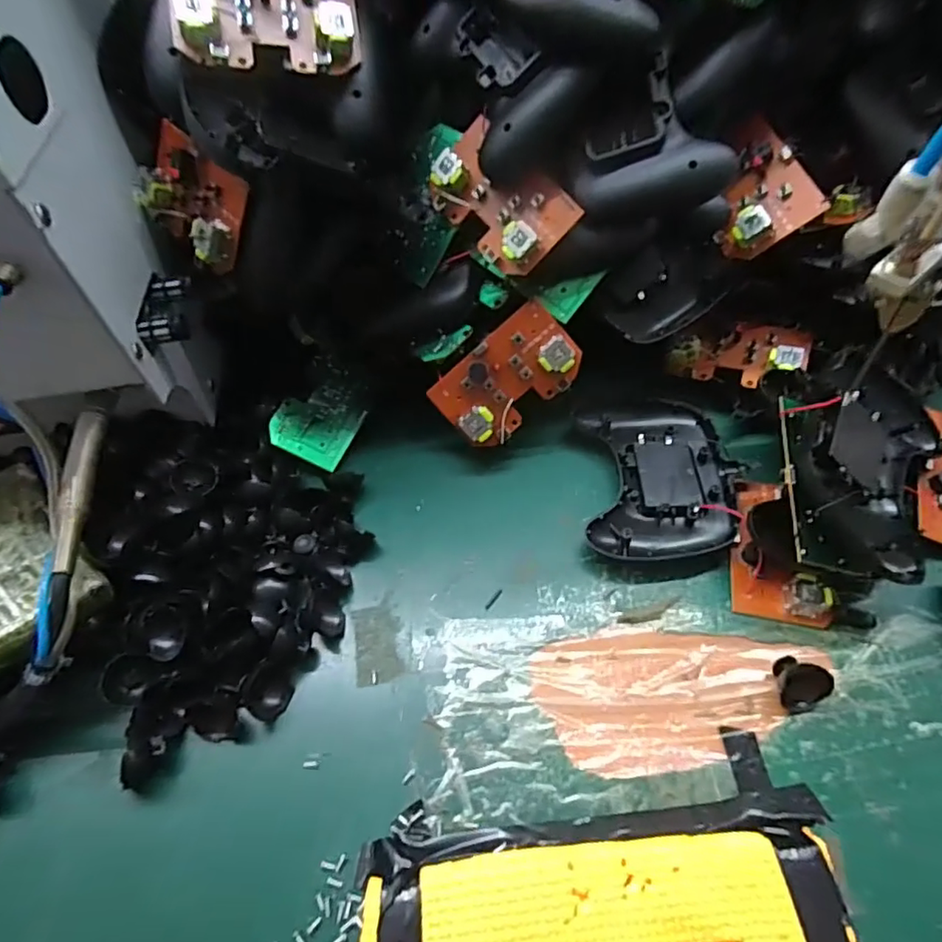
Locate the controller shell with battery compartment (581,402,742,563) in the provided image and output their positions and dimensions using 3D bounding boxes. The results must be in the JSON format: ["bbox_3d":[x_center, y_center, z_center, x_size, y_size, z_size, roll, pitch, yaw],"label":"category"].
[{"bbox_3d":[0.116,0.004,0.363,0.088,0.017,0.116,-3,54,3],"label":"controller shell with battery compartment"}]

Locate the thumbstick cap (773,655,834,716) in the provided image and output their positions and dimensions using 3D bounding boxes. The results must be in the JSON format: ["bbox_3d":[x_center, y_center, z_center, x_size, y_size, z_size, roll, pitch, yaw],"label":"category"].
[{"bbox_3d":[0.163,0.107,0.285,0.025,0.019,0.024,-2,54,3],"label":"thumbstick cap"}]

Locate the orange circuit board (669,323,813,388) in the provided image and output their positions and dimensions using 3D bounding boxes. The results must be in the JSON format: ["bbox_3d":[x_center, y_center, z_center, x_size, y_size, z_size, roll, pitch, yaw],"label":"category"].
[{"bbox_3d":[0.183,-0.081,0.395,0.089,0.024,0.044,8,70,12],"label":"orange circuit board"}]

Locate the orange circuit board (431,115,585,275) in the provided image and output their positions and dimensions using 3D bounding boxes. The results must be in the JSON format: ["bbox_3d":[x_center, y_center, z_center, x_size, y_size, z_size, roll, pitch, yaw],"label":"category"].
[{"bbox_3d":[0.015,-0.162,0.342,0.055,0.017,0.087,-45,79,13],"label":"orange circuit board"}]

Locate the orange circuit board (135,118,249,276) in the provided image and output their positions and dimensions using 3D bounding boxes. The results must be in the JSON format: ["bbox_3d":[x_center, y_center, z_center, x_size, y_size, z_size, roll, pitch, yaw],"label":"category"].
[{"bbox_3d":[-0.162,-0.157,0.330,0.095,0.055,0.019,42,25,20],"label":"orange circuit board"}]

